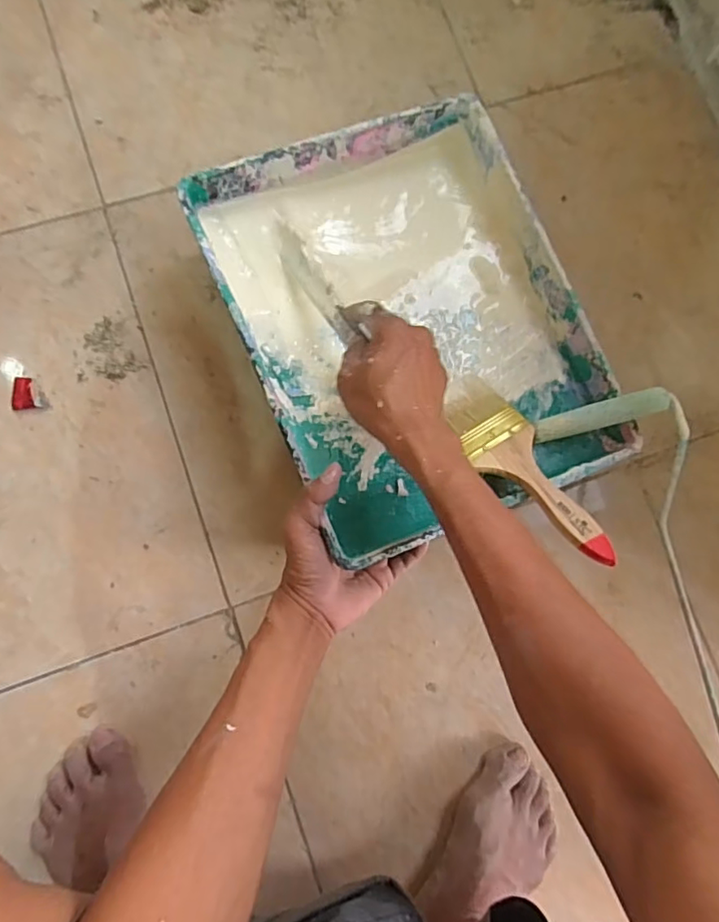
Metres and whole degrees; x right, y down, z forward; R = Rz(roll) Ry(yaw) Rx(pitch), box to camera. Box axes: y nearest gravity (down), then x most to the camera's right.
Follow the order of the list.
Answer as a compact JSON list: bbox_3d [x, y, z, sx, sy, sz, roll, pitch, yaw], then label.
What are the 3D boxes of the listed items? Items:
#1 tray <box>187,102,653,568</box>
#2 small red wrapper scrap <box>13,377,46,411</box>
[{"bbox_3d":[0.046,-0.122,0.469,0.260,0.065,0.343,-22,85,-7],"label":"tray"},{"bbox_3d":[-0.300,-0.062,0.498,0.026,0.004,0.029,-11,83,-6],"label":"small red wrapper scrap"}]

